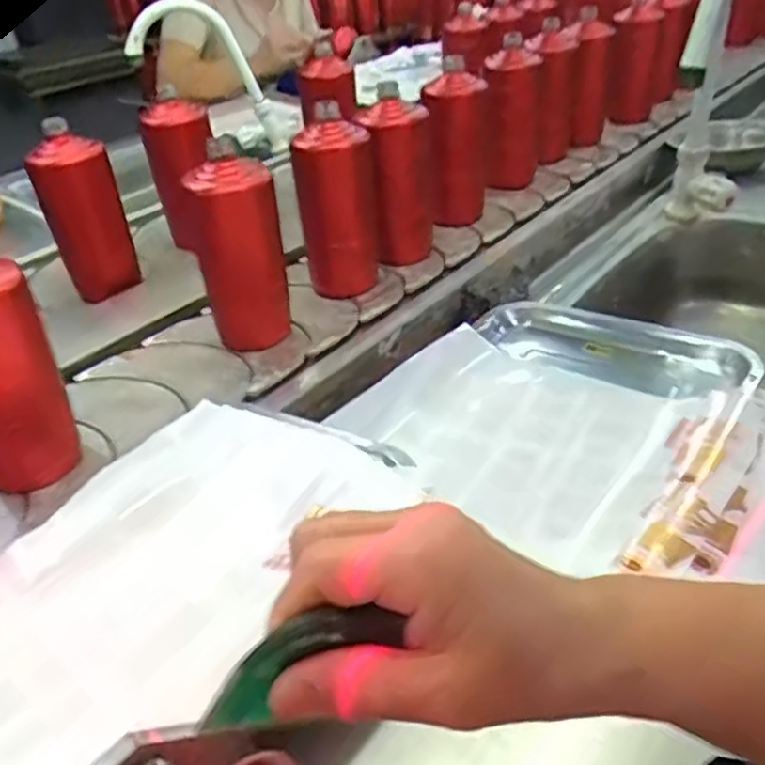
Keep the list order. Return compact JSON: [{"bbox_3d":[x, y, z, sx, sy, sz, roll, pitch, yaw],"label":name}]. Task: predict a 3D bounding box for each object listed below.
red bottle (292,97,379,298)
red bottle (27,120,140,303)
[{"bbox_3d":[-0.049,-0.183,0.752,0.064,0.175,0.056,16,41,29],"label":"red bottle"},{"bbox_3d":[-0.326,-0.184,0.786,0.059,0.171,0.069,21,42,29],"label":"red bottle"}]

